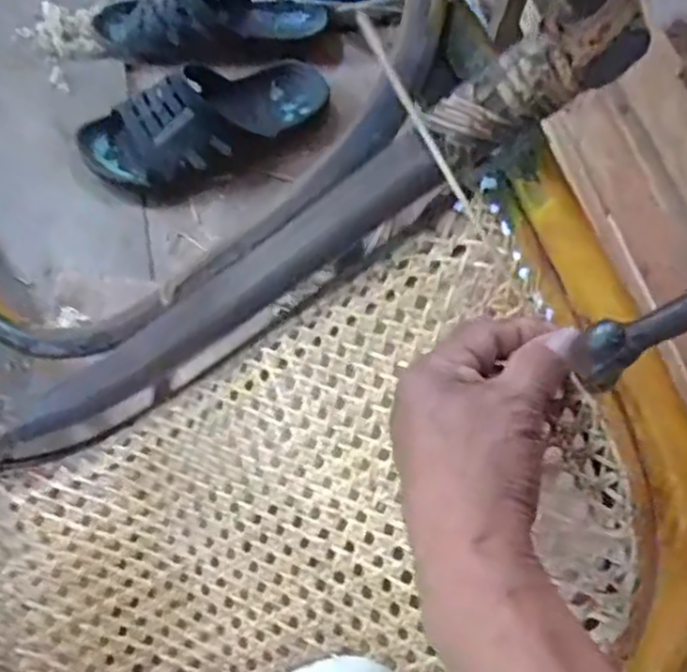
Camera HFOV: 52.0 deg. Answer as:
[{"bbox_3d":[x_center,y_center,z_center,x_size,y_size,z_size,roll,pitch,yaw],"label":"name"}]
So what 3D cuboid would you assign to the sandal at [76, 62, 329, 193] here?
[{"bbox_3d":[-0.135,-0.204,0.674,0.226,0.068,0.106,-24,70,-12],"label":"sandal"}]

